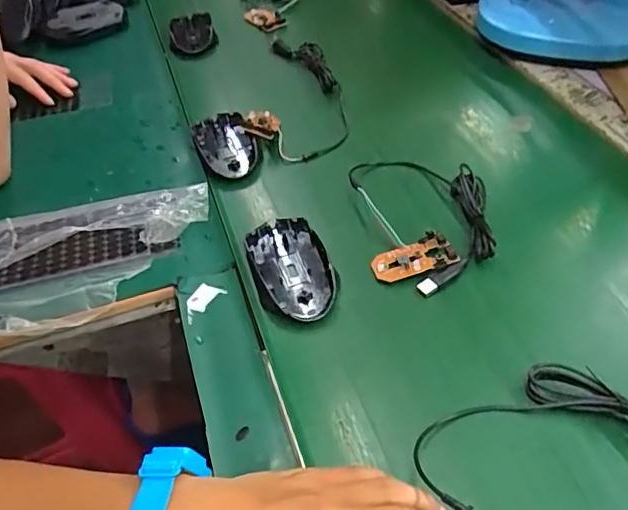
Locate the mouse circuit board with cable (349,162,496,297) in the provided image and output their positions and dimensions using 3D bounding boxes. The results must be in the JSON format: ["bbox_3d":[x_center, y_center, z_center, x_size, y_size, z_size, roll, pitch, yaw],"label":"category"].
[{"bbox_3d":[0.102,-0.040,0.502,0.121,0.023,0.171,-8,46,-4],"label":"mouse circuit board with cable"}]

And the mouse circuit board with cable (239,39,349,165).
[{"bbox_3d":[-0.013,-0.202,0.658,0.111,0.020,0.264,2,47,6],"label":"mouse circuit board with cable"}]

